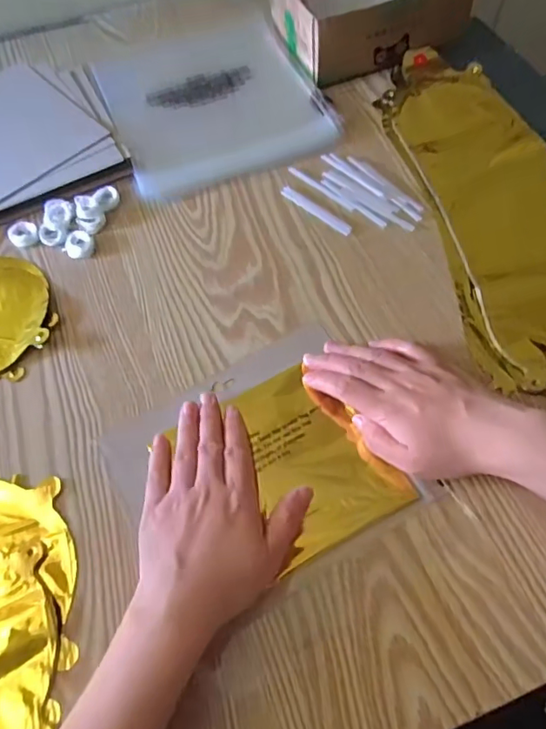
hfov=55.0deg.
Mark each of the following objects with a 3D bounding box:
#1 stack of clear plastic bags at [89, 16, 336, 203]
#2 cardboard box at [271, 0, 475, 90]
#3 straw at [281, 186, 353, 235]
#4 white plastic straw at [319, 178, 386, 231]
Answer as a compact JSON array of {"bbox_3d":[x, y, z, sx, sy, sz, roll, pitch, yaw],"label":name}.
[{"bbox_3d":[-0.067,-0.284,0.555,0.203,0.015,0.226,-22,63,-9],"label":"stack of clear plastic bags"},{"bbox_3d":[0.102,-0.396,0.571,0.190,0.066,0.155,-21,62,-8],"label":"cardboard box"},{"bbox_3d":[0.038,-0.141,0.477,0.011,0.004,0.081,-42,67,-18],"label":"straw"},{"bbox_3d":[0.073,-0.149,0.480,0.009,0.004,0.080,-39,66,-17],"label":"white plastic straw"}]

